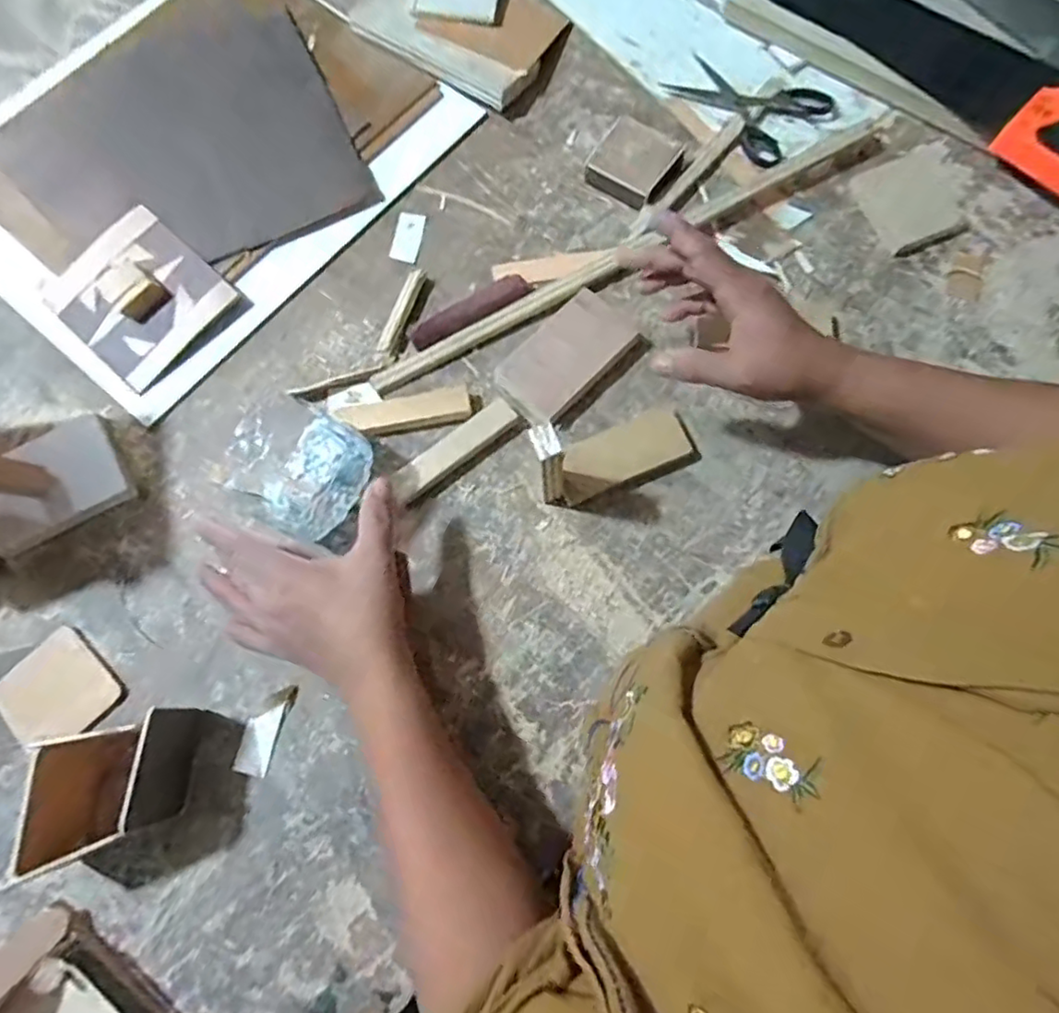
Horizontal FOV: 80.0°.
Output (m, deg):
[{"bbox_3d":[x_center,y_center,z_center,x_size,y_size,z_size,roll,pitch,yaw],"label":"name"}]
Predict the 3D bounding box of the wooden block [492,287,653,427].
[{"bbox_3d":[0.033,-0.116,0.501,0.067,0.019,0.115,43,79,11],"label":"wooden block"}]

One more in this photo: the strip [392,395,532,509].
[{"bbox_3d":[-0.055,-0.042,0.481,0.110,0.020,0.026,-37,78,-9],"label":"strip"}]

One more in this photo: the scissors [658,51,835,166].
[{"bbox_3d":[0.196,-0.370,0.574,0.135,0.019,0.108,42,79,11],"label":"scissors"}]

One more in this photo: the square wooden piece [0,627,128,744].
[{"bbox_3d":[-0.327,0.130,0.436,0.074,0.011,0.069,41,79,10],"label":"square wooden piece"}]

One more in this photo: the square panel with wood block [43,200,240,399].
[{"bbox_3d":[-0.315,-0.172,0.506,0.120,0.032,0.111,40,78,10],"label":"square panel with wood block"}]

